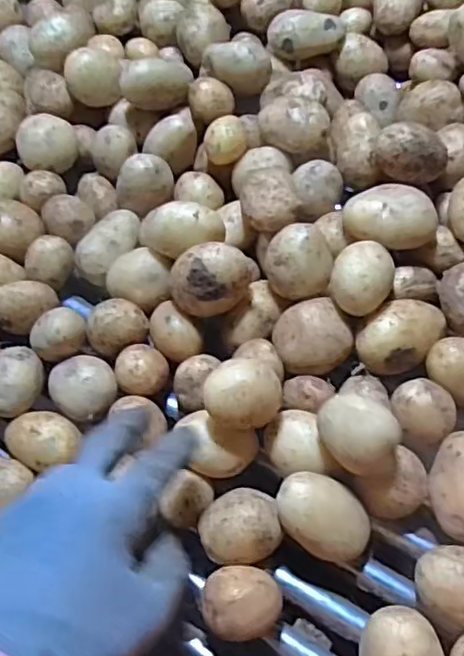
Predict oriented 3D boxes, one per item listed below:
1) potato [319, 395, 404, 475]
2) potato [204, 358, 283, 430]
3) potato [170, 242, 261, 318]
[{"bbox_3d":[0.074,0.063,0.363,0.051,0.036,0.034,35,70,17],"label":"potato"},{"bbox_3d":[0.007,0.044,0.380,0.045,0.040,0.038,6,64,4],"label":"potato"},{"bbox_3d":[-0.014,-0.035,0.421,0.053,0.043,0.038,-32,67,-14],"label":"potato"}]

